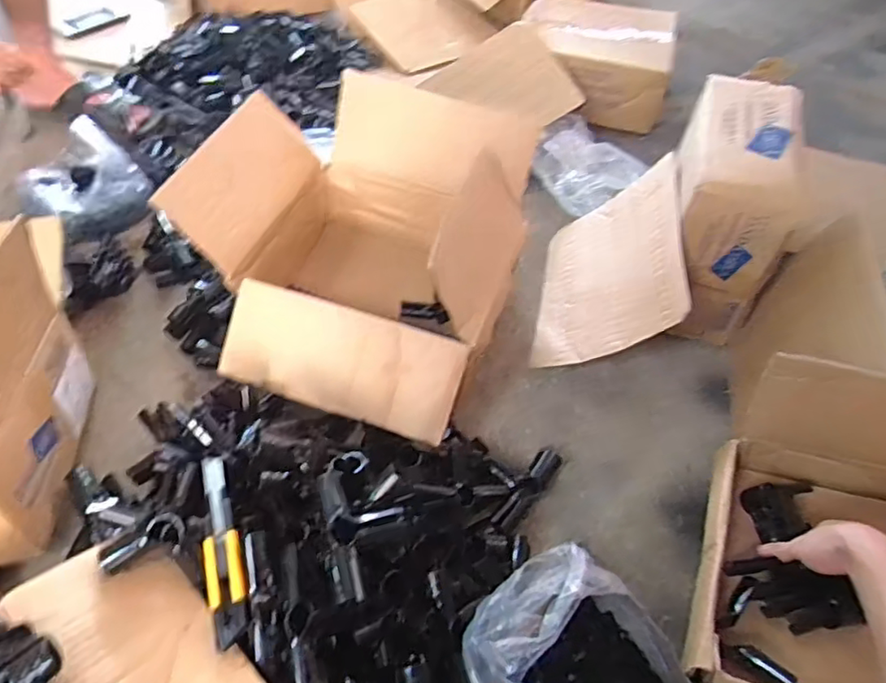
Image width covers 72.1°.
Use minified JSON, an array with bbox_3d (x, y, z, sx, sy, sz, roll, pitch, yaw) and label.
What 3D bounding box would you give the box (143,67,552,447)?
[{"bbox_3d":[-0.113,-0.124,0.892,0.415,0.275,0.467,18,53,9],"label":"box"}]

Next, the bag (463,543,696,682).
[{"bbox_3d":[0.137,0.331,0.598,0.230,0.108,0.193,24,55,13],"label":"bag"}]

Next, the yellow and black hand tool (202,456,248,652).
[{"bbox_3d":[-0.220,0.200,0.604,0.035,0.019,0.192,-13,55,-14],"label":"yellow and black hand tool"}]

